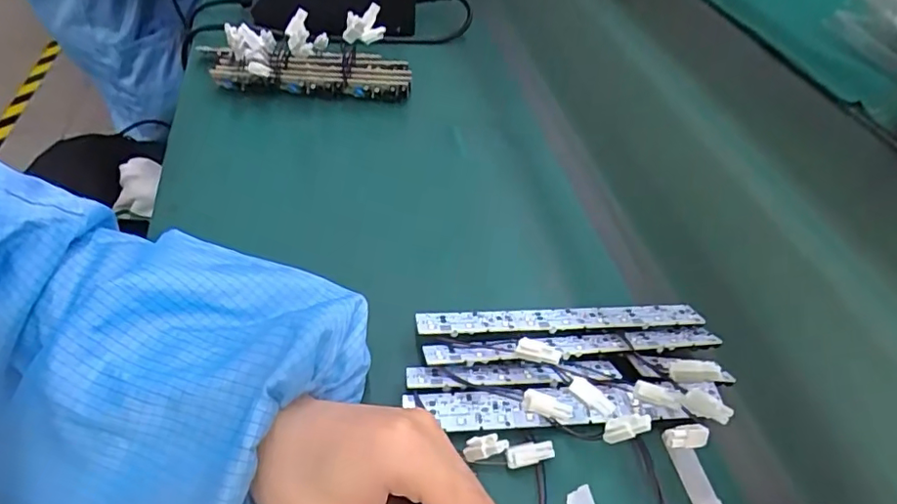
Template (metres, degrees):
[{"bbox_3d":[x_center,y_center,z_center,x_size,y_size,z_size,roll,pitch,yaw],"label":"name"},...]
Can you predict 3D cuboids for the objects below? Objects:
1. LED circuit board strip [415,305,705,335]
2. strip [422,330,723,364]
[{"bbox_3d":[0.075,0.045,0.371,0.189,0.006,0.018,-1,40,-7],"label":"LED circuit board strip"},{"bbox_3d":[0.080,0.058,0.354,0.187,0.008,0.019,-1,46,-8],"label":"strip"}]

